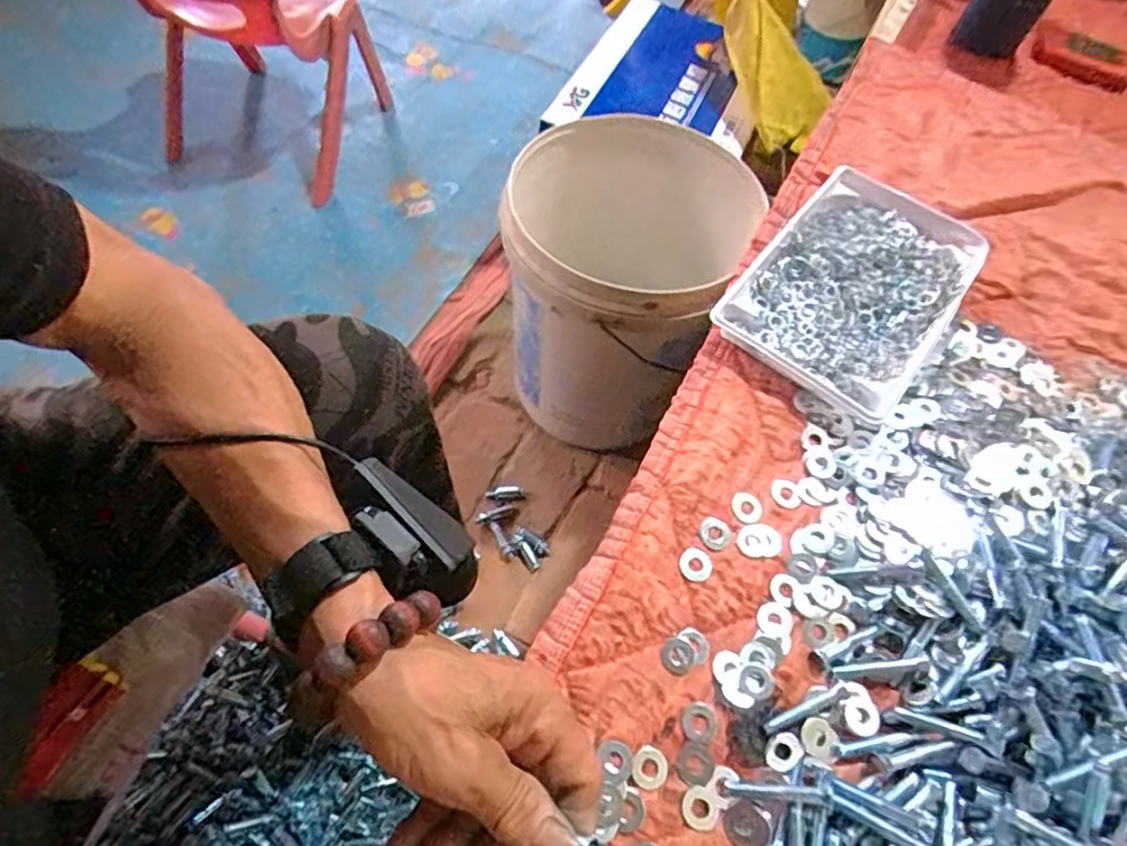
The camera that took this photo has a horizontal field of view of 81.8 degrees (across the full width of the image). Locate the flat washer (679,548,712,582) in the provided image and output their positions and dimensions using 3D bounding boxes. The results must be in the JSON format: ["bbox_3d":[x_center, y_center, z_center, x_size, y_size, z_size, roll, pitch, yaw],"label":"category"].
[{"bbox_3d":[0.089,0.095,0.438,0.022,0.004,0.022,1,61,-2],"label":"flat washer"}]

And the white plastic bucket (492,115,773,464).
[{"bbox_3d":[0.058,-0.170,0.873,0.275,0.335,0.269,27,63,11],"label":"white plastic bucket"}]

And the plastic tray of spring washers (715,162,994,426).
[{"bbox_3d":[0.242,-0.113,0.542,0.150,0.031,0.223,36,65,17],"label":"plastic tray of spring washers"}]

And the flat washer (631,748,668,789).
[{"bbox_3d":[0.050,0.199,0.374,0.020,0.004,0.021,26,63,12],"label":"flat washer"}]

